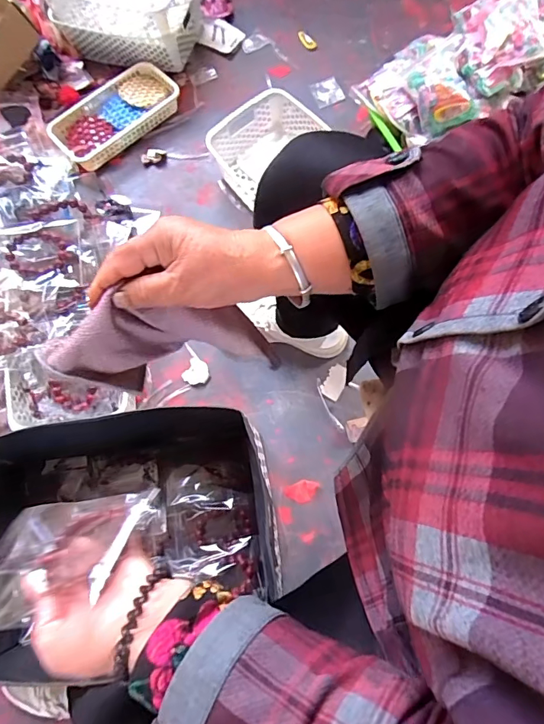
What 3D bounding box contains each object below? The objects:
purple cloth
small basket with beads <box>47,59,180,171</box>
[{"bbox_3d":[-0.083,-0.011,0.338,0.163,0.059,0.050,-7,74,-3],"label":"purple cloth"},{"bbox_3d":[-0.325,-0.521,0.949,0.277,0.046,0.133,-41,77,-10],"label":"small basket with beads"}]

